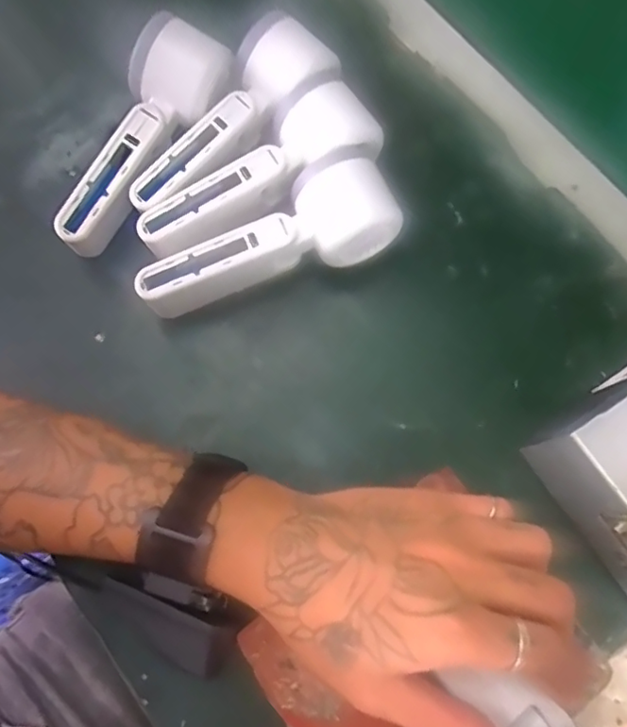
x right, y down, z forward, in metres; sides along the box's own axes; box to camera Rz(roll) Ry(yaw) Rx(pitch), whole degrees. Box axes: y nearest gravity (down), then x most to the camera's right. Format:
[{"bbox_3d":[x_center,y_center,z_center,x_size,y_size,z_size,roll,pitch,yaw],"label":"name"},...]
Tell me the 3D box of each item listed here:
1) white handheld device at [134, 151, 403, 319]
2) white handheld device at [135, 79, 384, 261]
[{"bbox_3d":[-0.026,-0.071,0.351,0.169,0.052,0.054,-27,76,-8],"label":"white handheld device"},{"bbox_3d":[-0.033,-0.116,0.353,0.164,0.044,0.052,-35,77,-10],"label":"white handheld device"}]

